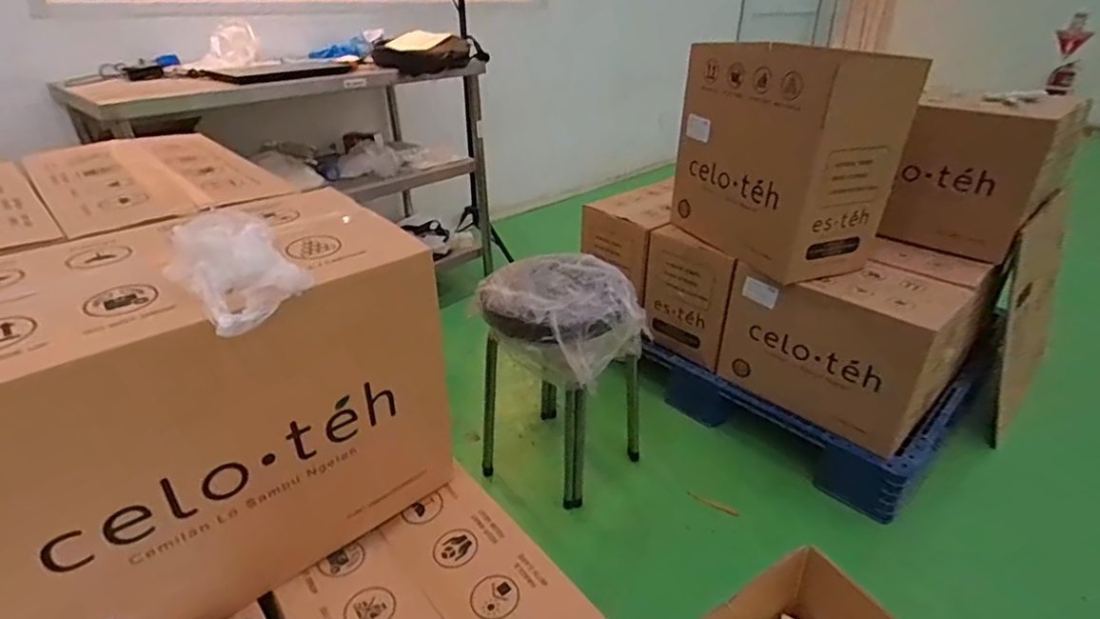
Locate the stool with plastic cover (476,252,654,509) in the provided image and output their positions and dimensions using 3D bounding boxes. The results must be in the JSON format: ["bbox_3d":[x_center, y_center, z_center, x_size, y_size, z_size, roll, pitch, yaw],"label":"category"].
[{"bbox_3d":[0.021,0.159,1.339,0.321,0.502,0.298,21,35,31],"label":"stool with plastic cover"}]

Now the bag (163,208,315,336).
[{"bbox_3d":[-0.270,-0.040,0.494,0.131,0.067,0.100,26,38,37],"label":"bag"}]

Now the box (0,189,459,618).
[{"bbox_3d":[-0.354,0.106,0.609,0.447,0.331,0.260,-21,36,-33],"label":"box"}]

